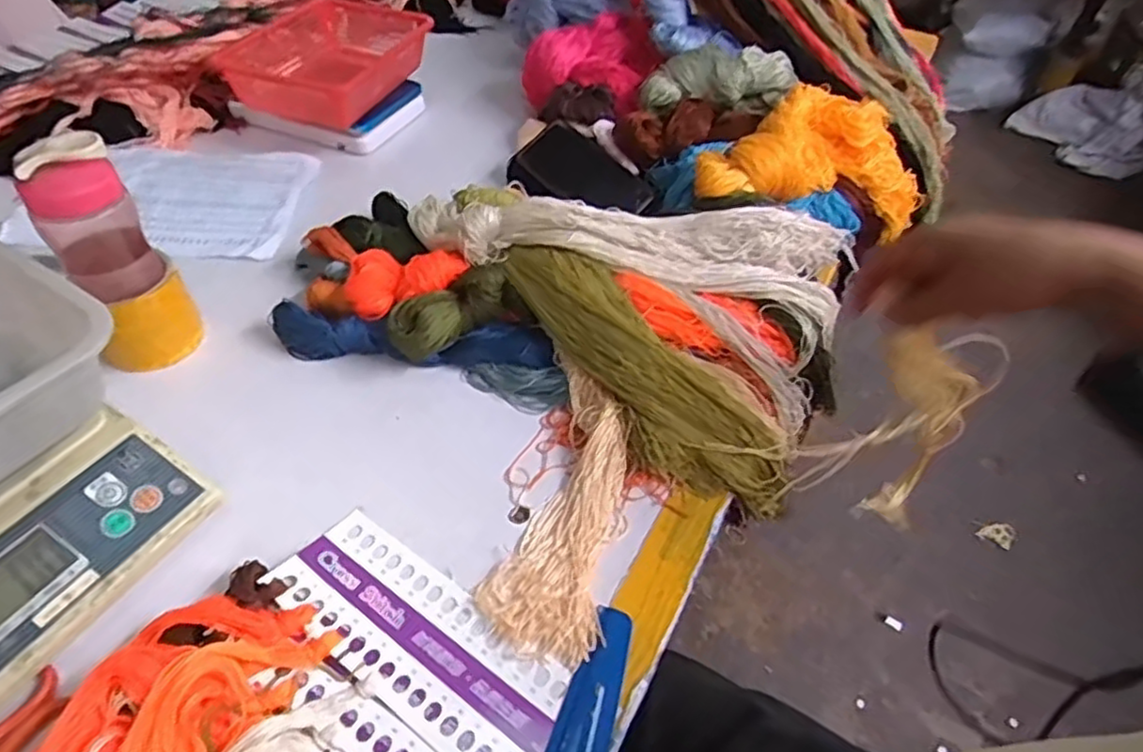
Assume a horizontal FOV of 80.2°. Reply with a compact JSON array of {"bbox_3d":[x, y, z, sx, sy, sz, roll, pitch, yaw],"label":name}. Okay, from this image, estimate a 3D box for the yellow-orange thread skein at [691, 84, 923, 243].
[{"bbox_3d":[0.267,-0.231,0.771,0.305,0.112,0.149,-23,52,-25],"label":"yellow-orange thread skein"}]

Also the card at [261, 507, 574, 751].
[{"bbox_3d":[-0.099,0.173,0.448,0.214,0.006,0.085,30,47,22],"label":"card"}]

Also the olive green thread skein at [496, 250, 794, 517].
[{"bbox_3d":[0.057,-0.007,0.579,0.315,0.046,0.109,45,56,13],"label":"olive green thread skein"}]

